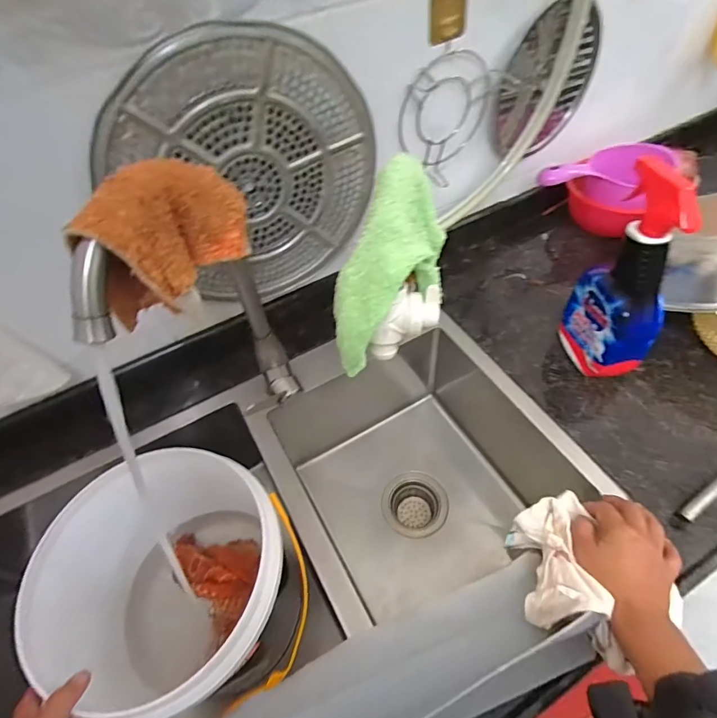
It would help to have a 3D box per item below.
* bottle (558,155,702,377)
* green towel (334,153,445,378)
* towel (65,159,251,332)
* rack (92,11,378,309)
[{"bbox_3d":[0.335,-0.093,0.537,0.070,0.262,0.109,-1,52,5],"label":"bottle"},{"bbox_3d":[0.039,-0.089,0.459,0.074,0.107,0.217,23,91,22],"label":"green towel"},{"bbox_3d":[-0.159,-0.110,0.369,0.051,0.113,0.146,15,55,17],"label":"towel"},{"bbox_3d":[-0.118,-0.223,0.553,0.296,0.333,0.031,-30,53,0],"label":"rack"}]

